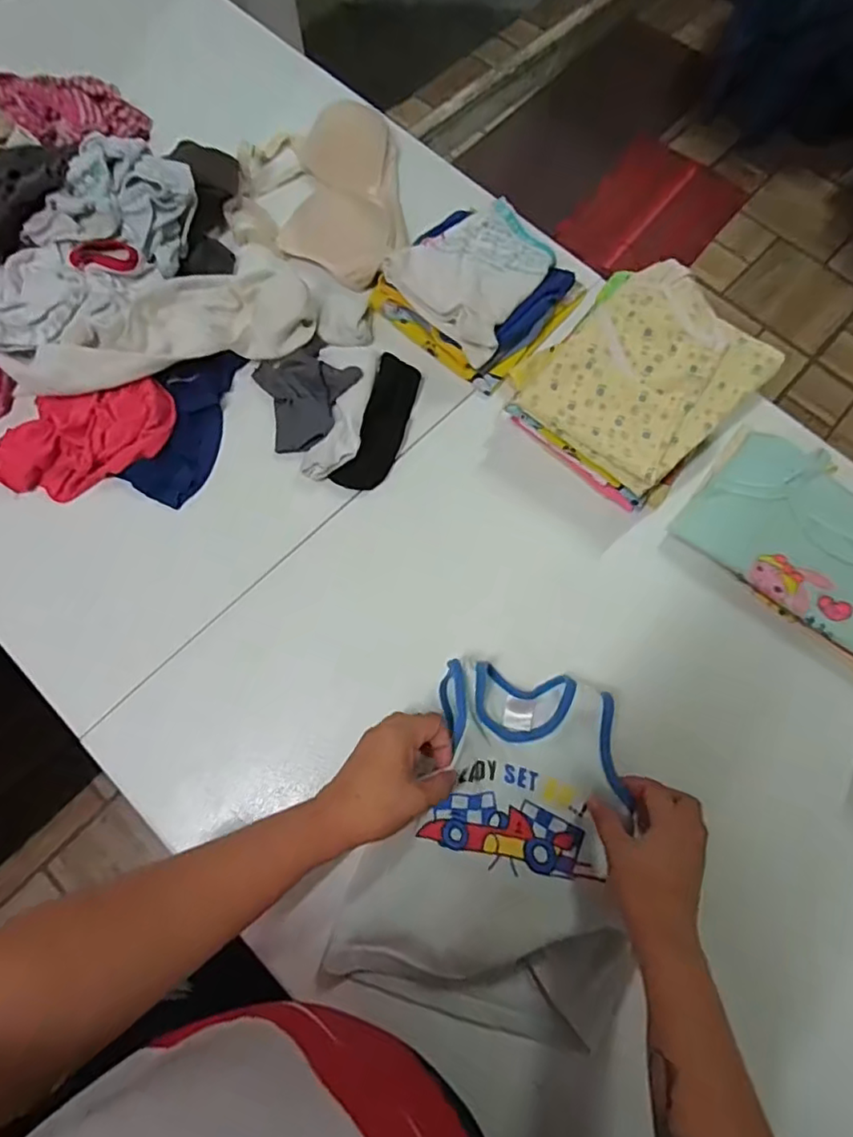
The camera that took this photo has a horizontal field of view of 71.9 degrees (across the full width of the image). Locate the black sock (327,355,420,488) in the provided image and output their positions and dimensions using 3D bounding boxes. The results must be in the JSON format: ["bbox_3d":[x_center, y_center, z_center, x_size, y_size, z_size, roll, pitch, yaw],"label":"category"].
[{"bbox_3d":[-0.047,-0.154,0.624,0.051,0.020,0.157,20,72,5],"label":"black sock"}]

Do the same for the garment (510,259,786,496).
[{"bbox_3d":[0.216,-0.188,0.571,0.204,0.042,0.163,-43,78,-14],"label":"garment"}]

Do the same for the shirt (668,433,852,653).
[{"bbox_3d":[0.390,-0.024,0.584,0.236,0.032,0.155,38,75,10],"label":"shirt"}]

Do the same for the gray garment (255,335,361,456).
[{"bbox_3d":[-0.123,-0.191,0.625,0.102,0.026,0.119,-19,74,-8],"label":"gray garment"}]

